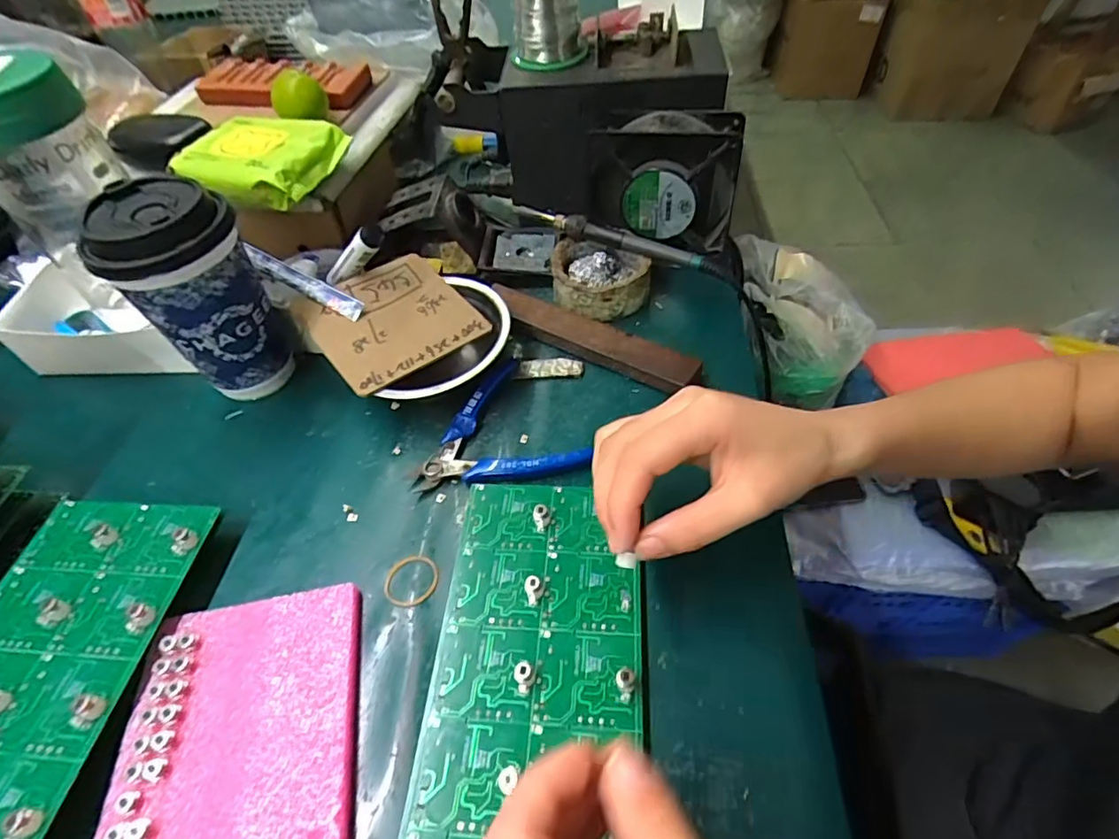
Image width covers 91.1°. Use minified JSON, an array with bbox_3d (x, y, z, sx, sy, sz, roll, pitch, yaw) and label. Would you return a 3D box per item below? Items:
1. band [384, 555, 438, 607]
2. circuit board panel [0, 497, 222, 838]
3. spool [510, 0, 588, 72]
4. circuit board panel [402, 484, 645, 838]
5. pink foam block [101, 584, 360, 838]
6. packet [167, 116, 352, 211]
[{"bbox_3d":[-0.088,0.095,0.325,0.031,0.004,0.031,-3,51,3],"label":"band"},{"bbox_3d":[-0.273,0.138,0.272,0.105,0.011,0.221,1,50,5],"label":"circuit board panel"},{"bbox_3d":[-0.012,-0.331,0.443,0.060,0.068,0.060,-3,51,3],"label":"spool"},{"bbox_3d":[-0.012,0.128,0.278,0.106,0.010,0.219,0,51,6],"label":"circuit board panel"},{"bbox_3d":[-0.155,0.157,0.270,0.107,0.019,0.137,-11,51,-3],"label":"pink foam block"},{"bbox_3d":[-0.232,-0.206,0.433,0.103,0.027,0.095,20,55,18],"label":"packet"}]

